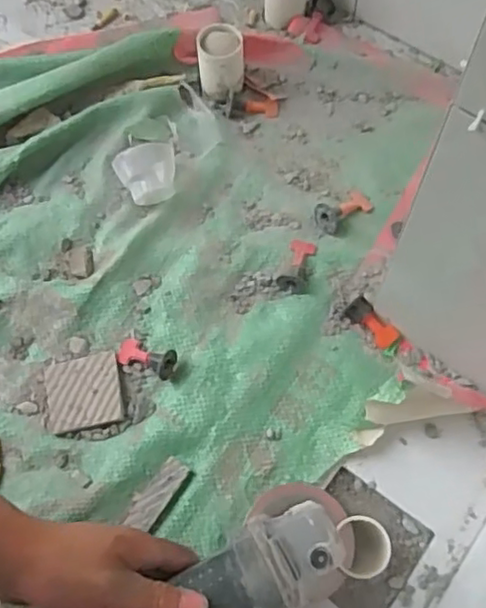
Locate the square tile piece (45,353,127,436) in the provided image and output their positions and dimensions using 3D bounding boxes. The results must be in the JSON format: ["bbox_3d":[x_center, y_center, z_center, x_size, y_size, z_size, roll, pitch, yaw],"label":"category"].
[{"bbox_3d":[-0.154,0.086,0.618,0.072,0.008,0.069,-10,67,-1],"label":"square tile piece"}]

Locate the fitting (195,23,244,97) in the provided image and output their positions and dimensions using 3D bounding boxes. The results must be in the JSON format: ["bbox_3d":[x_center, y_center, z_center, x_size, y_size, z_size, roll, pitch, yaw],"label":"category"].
[{"bbox_3d":[-0.024,-0.272,0.719,0.050,0.072,0.047,-1,67,3],"label":"fitting"}]

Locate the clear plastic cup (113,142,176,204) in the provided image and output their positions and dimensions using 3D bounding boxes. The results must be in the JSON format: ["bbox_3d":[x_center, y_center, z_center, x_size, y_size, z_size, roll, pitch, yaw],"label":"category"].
[{"bbox_3d":[-0.100,-0.140,0.682,0.063,0.037,0.059,-22,67,-6],"label":"clear plastic cup"}]

